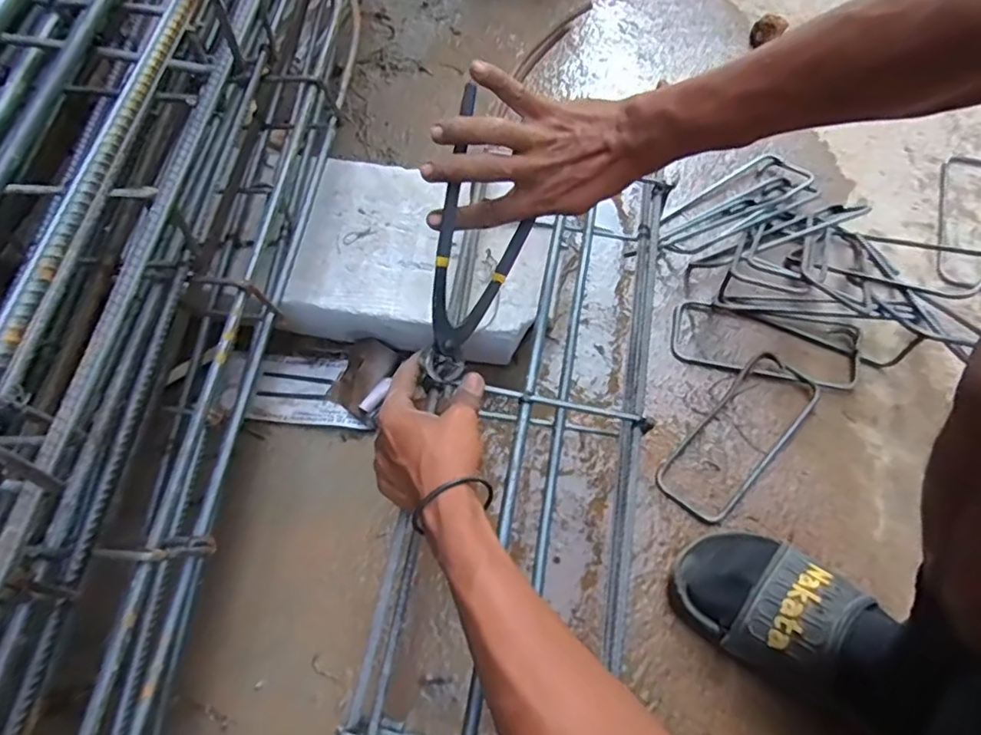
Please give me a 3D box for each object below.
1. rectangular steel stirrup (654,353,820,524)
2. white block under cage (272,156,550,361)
[{"bbox_3d":[0.254,0.070,0.607,0.077,0.013,0.197,40,74,18],"label":"rectangular steel stirrup"},{"bbox_3d":[-0.076,-0.115,0.665,0.276,0.085,0.200,13,68,9],"label":"white block under cage"}]

